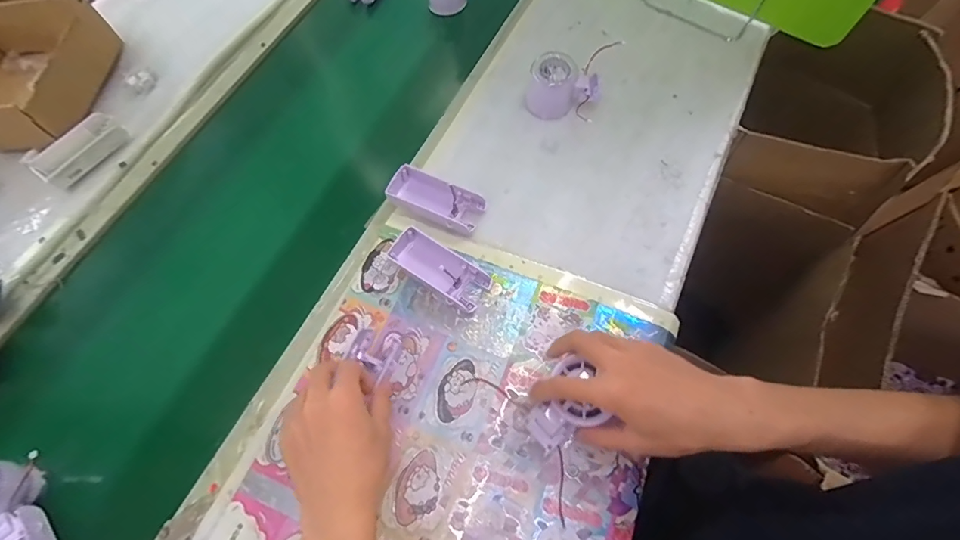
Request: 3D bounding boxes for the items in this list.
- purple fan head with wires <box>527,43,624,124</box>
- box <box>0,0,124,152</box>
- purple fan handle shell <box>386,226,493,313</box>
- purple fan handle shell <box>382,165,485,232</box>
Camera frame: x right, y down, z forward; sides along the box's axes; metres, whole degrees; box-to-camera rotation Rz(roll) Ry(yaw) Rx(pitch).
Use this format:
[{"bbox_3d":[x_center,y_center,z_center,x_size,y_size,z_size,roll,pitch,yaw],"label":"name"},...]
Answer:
[{"bbox_3d":[0.113,-0.242,0.542,0.087,0.052,0.113,26,69,13],"label":"purple fan head with wires"},{"bbox_3d":[-0.638,-0.274,0.591,0.214,0.065,0.223,-3,65,3],"label":"box"},{"bbox_3d":[-0.042,-0.002,0.463,0.109,0.024,0.044,32,71,15],"label":"purple fan handle shell"},{"bbox_3d":[-0.051,-0.079,0.490,0.106,0.022,0.049,24,69,13],"label":"purple fan handle shell"}]

